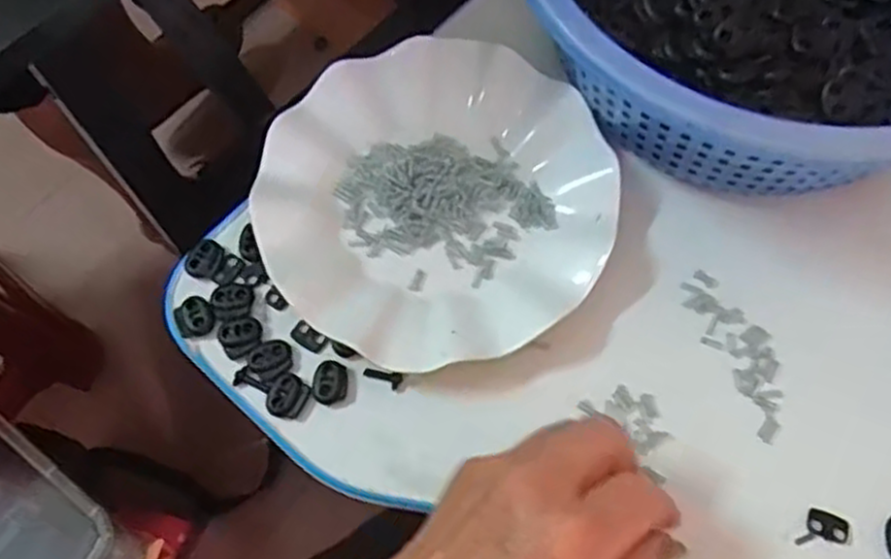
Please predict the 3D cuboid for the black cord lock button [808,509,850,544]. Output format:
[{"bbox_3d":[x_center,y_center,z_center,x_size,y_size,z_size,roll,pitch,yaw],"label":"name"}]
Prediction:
[{"bbox_3d":[0.171,0.110,0.344,0.018,0.004,0.011,22,70,10],"label":"black cord lock button"}]

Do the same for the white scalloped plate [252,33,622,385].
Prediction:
[{"bbox_3d":[-0.005,-0.044,0.403,0.177,0.020,0.176,0,68,1],"label":"white scalloped plate"}]

